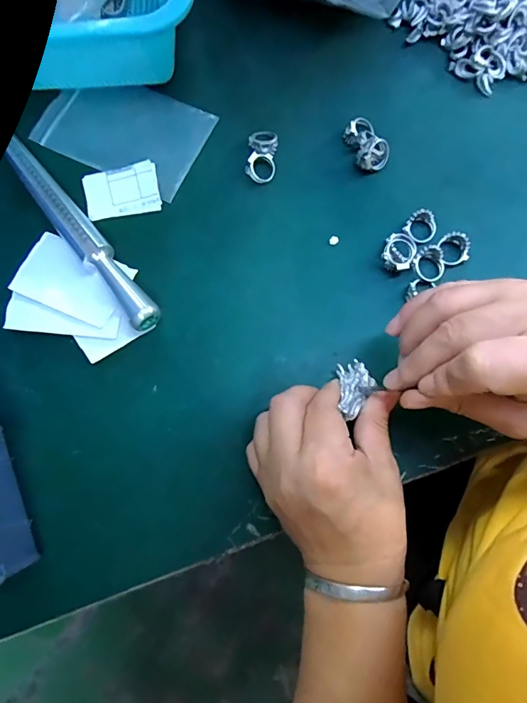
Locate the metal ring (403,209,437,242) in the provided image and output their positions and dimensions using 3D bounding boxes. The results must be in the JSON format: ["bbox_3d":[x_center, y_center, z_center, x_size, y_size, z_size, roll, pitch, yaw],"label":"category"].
[{"bbox_3d":[0.113,-0.089,0.300,0.021,0.011,0.021,0,80,1],"label":"metal ring"}]

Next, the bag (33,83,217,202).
[{"bbox_3d":[-0.107,-0.172,0.319,0.124,0.004,0.078,26,81,5],"label":"bag"}]

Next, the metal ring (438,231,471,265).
[{"bbox_3d":[0.134,-0.072,0.294,0.021,0.010,0.022,0,80,1],"label":"metal ring"}]

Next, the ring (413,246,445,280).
[{"bbox_3d":[0.116,-0.060,0.292,0.021,0.009,0.023,0,80,1],"label":"ring"}]

